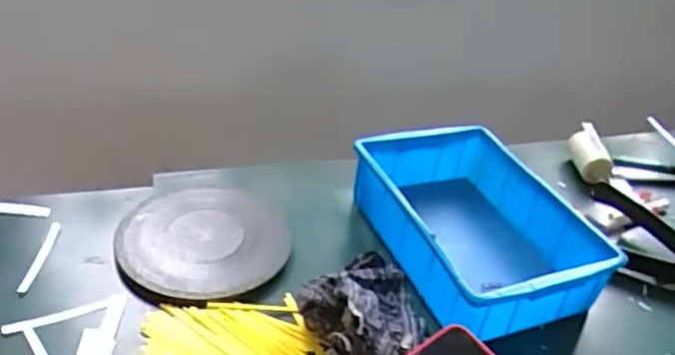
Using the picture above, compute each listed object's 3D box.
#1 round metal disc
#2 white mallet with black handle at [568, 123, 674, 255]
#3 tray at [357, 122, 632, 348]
[{"bbox_3d":[-0.150,0.069,0.726,0.183,0.021,0.176,5,36,-4],"label":"round metal disc"},{"bbox_3d":[0.417,0.025,0.891,0.082,0.041,0.324,-3,37,-14],"label":"white mallet with black handle"},{"bbox_3d":[0.164,0.053,0.763,0.210,0.081,0.294,-8,38,-21],"label":"tray"}]

